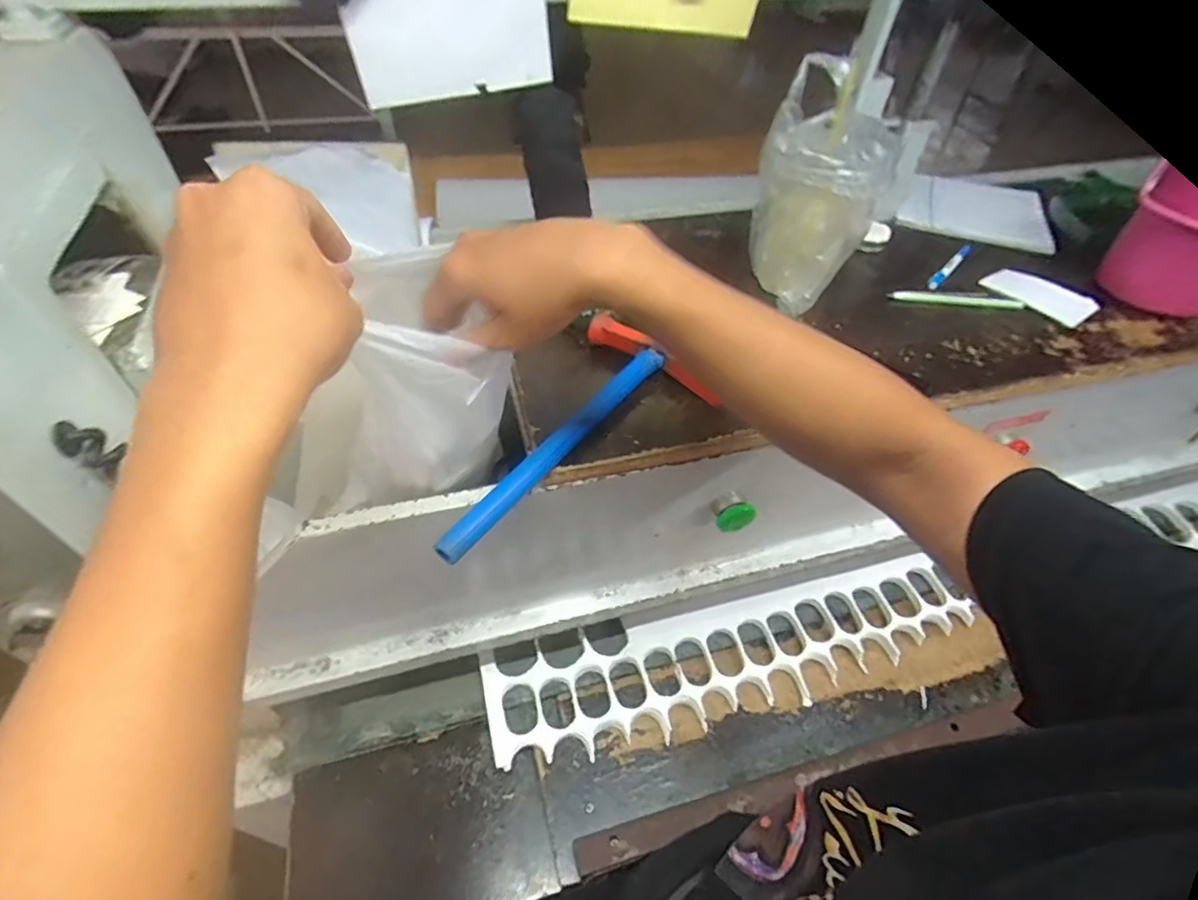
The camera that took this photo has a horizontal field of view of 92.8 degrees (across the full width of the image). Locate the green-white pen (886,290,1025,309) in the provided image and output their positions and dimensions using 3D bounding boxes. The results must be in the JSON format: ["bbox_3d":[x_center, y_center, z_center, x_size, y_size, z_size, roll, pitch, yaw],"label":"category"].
[{"bbox_3d":[0.392,-0.163,0.625,0.135,0.010,0.011,7,50,3],"label":"green-white pen"}]

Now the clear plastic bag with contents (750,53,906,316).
[{"bbox_3d":[0.218,-0.255,0.570,0.118,0.172,0.114,24,52,16],"label":"clear plastic bag with contents"}]

